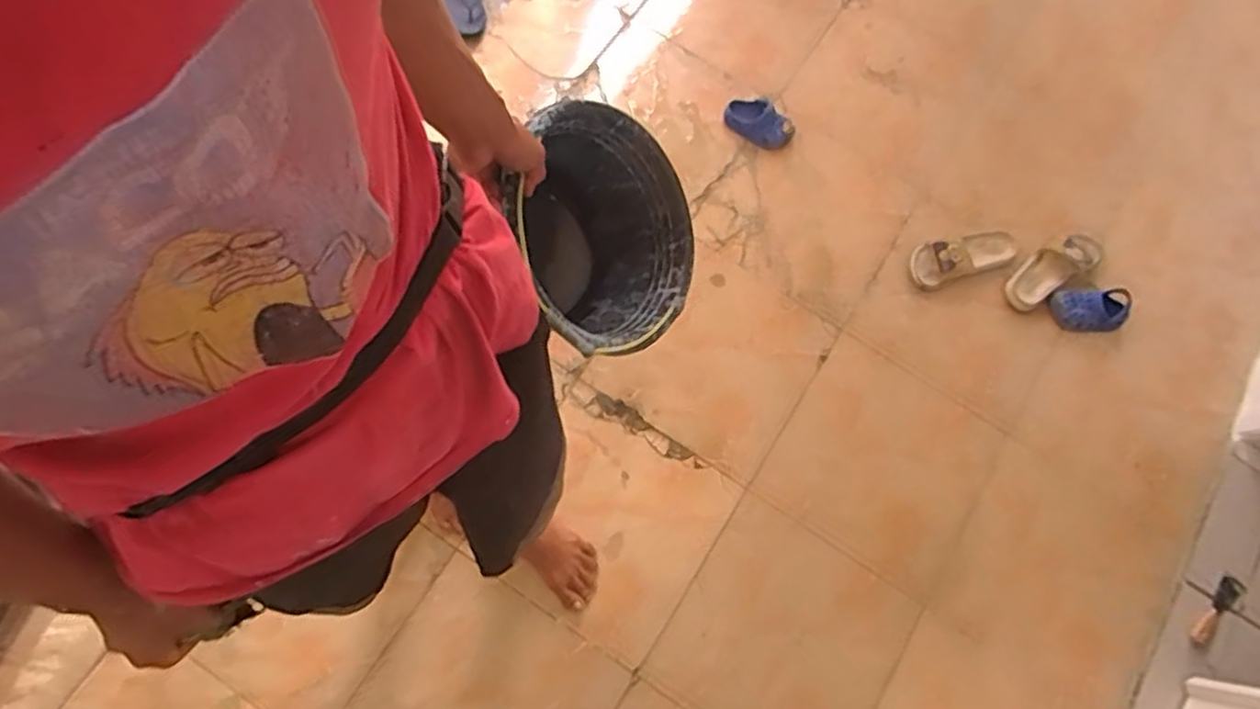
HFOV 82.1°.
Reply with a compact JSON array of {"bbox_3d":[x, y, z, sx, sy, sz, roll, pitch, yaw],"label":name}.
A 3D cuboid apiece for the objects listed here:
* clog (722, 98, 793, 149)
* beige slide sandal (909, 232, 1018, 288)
[{"bbox_3d":[0.288,-0.522,1.636,0.158,0.051,0.081,38,76,5],"label":"clog"},{"bbox_3d":[0.724,-0.222,1.557,0.236,0.059,0.093,-19,78,-9],"label":"beige slide sandal"}]

